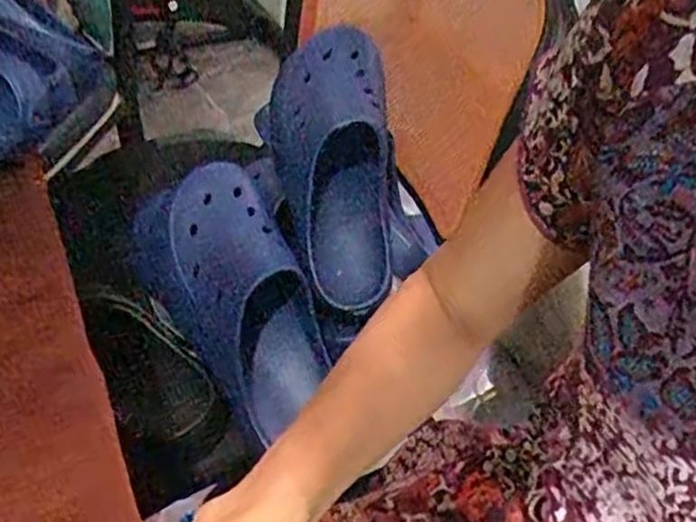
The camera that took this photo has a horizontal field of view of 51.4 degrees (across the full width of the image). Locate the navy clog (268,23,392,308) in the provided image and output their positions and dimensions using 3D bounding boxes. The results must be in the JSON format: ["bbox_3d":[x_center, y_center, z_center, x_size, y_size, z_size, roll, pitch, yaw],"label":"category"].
[{"bbox_3d":[-0.010,-0.099,0.726,0.120,0.078,0.299,-6,87,-12],"label":"navy clog"}]

